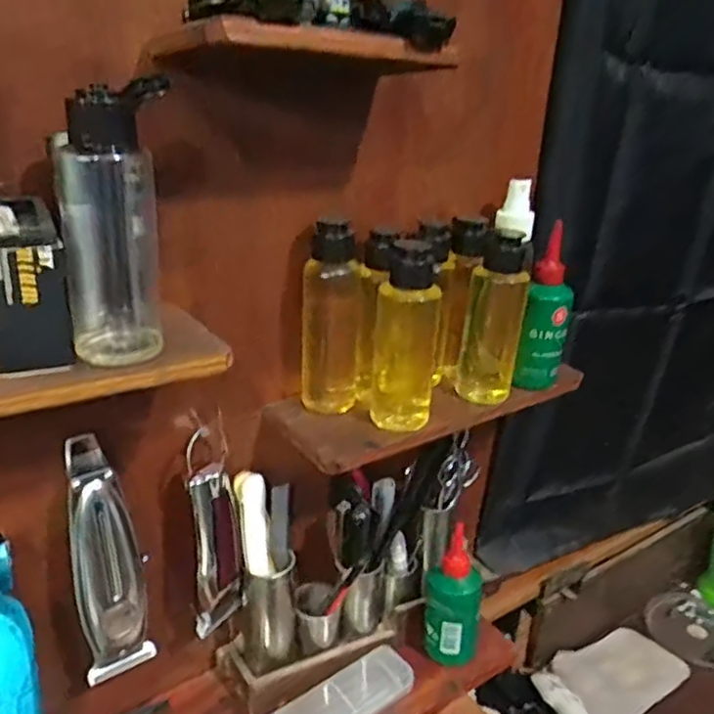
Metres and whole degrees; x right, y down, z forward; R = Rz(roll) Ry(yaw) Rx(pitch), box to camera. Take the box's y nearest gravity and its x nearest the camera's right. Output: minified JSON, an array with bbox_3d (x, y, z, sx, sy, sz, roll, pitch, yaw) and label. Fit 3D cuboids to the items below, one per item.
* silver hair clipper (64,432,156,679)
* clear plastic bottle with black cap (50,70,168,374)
[{"bbox_3d":[-0.150,0.122,0.389,0.039,0.151,0.030,-11,26,-30],"label":"silver hair clipper"},{"bbox_3d":[-0.110,-0.059,0.294,0.043,0.118,0.032,-7,24,-22],"label":"clear plastic bottle with black cap"}]

